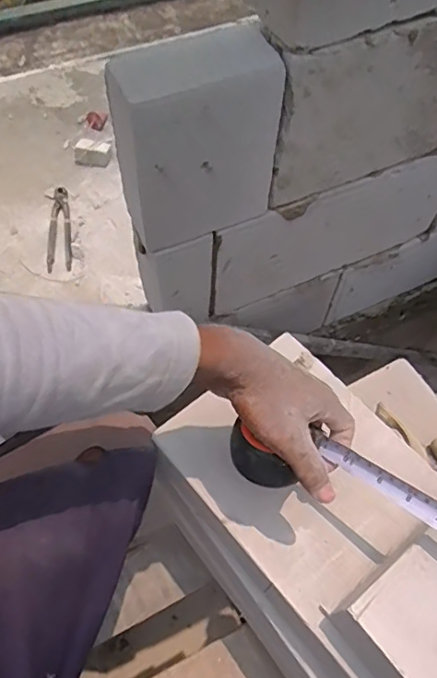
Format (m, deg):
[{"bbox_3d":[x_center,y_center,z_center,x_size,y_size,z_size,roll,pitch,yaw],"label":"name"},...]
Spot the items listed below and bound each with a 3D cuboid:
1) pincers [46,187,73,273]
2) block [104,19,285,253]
[{"bbox_3d":[-0.344,-0.236,1.173,0.053,0.026,0.208,-7,61,-5],"label":"pincers"},{"bbox_3d":[-0.026,-0.201,0.573,0.168,0.204,0.065,-21,64,-13],"label":"block"}]

